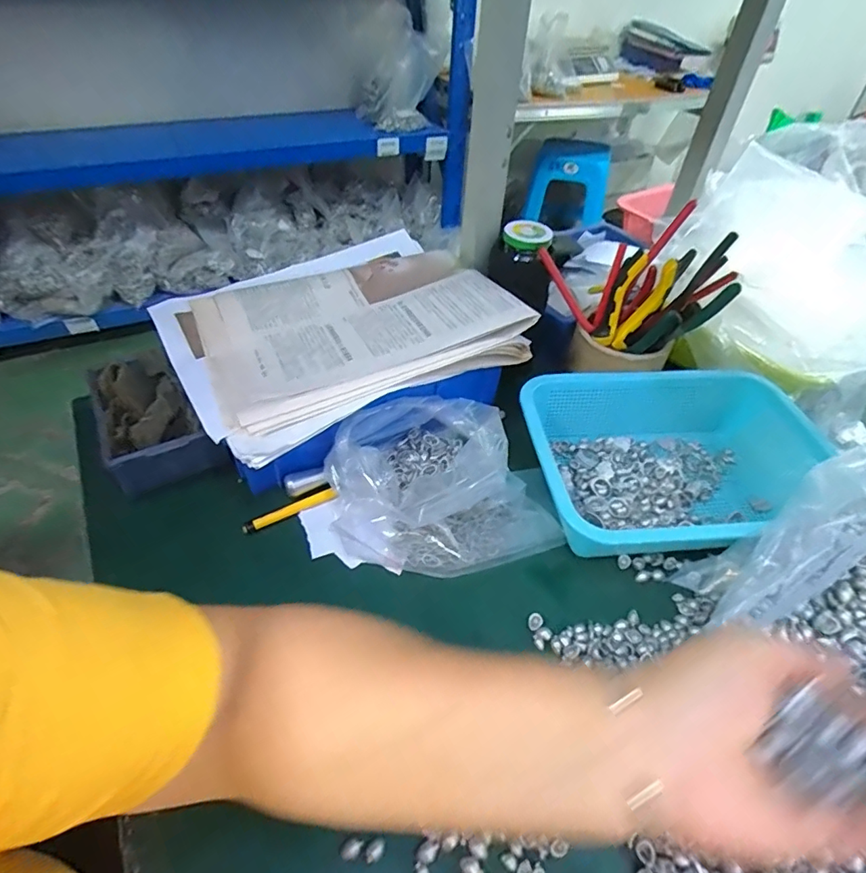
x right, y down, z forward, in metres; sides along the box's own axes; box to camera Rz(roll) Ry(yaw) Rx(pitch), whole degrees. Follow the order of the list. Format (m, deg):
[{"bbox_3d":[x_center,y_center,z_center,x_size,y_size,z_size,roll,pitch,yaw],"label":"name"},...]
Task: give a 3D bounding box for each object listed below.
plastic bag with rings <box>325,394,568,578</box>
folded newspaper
[{"bbox_3d":[0.009,0.033,0.453,0.193,0.080,0.148,-9,46,-13],"label":"plastic bag with rings"},{"bbox_3d":[-0.087,-0.111,0.490,0.291,0.047,0.232,-22,50,-24],"label":"folded newspaper"}]

